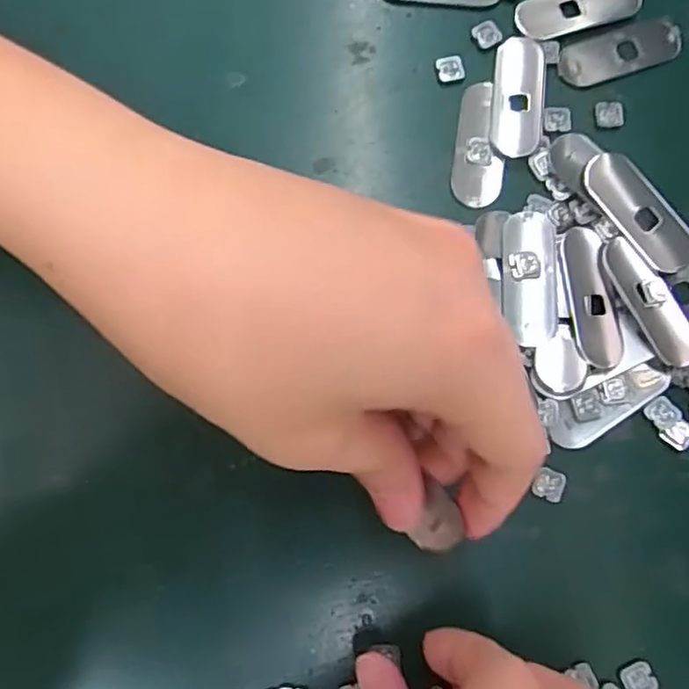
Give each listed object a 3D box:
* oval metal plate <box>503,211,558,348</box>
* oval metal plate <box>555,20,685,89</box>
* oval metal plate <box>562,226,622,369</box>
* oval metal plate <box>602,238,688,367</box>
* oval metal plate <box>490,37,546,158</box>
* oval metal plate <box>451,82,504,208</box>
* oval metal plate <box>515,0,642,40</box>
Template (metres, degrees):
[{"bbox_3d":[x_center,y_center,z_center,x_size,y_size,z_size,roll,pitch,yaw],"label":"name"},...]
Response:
[{"bbox_3d":[0.067,-0.024,0.235,0.018,0.004,0.049,2,79,-1],"label":"oval metal plate"},{"bbox_3d":[0.108,-0.114,0.256,0.049,0.004,0.017,-17,80,-5],"label":"oval metal plate"},{"bbox_3d":[0.088,-0.017,0.232,0.017,0.004,0.050,-9,80,-3],"label":"oval metal plate"},{"bbox_3d":[0.110,-0.016,0.234,0.015,0.004,0.050,-31,82,-7],"label":"oval metal plate"},{"bbox_3d":[0.067,-0.095,0.250,0.019,0.004,0.048,7,79,0],"label":"oval metal plate"},{"bbox_3d":[0.052,-0.076,0.247,0.019,0.004,0.049,9,79,0],"label":"oval metal plate"},{"bbox_3d":[0.092,-0.132,0.256,0.050,0.004,0.016,-14,80,-4],"label":"oval metal plate"}]

